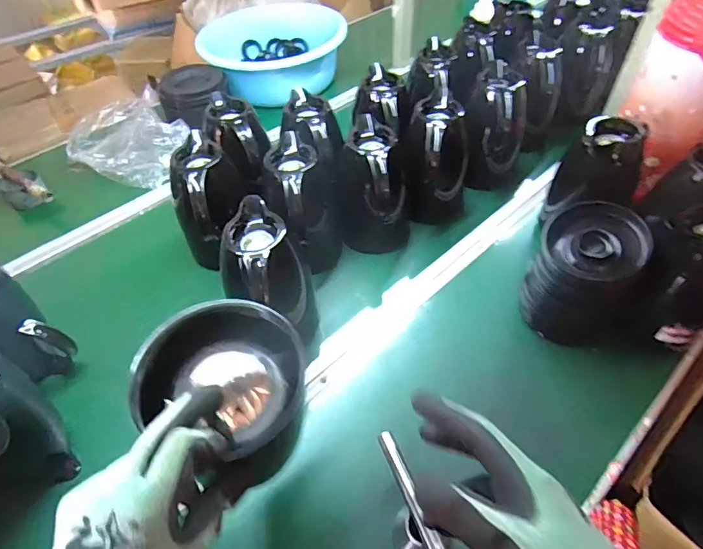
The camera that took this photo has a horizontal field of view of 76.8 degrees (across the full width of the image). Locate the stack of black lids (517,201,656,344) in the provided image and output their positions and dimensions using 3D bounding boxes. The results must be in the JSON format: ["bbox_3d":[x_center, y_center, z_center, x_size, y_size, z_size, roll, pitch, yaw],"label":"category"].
[{"bbox_3d":[0.321,0.004,0.625,0.132,0.175,0.103,23,55,22],"label":"stack of black lids"}]

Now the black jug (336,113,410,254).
[{"bbox_3d":[0.041,-0.140,0.750,0.119,0.192,0.135,7,50,10],"label":"black jug"}]

